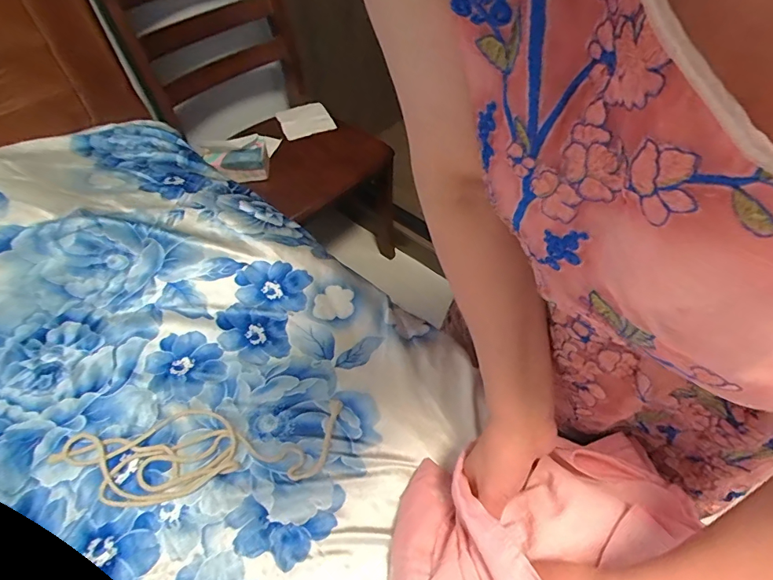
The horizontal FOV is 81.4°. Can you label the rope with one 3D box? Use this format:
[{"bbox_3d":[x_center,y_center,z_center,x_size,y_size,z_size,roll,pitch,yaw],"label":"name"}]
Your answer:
[{"bbox_3d":[-0.227,0.196,0.536,0.339,0.009,0.103,-6,53,-1],"label":"rope"}]

